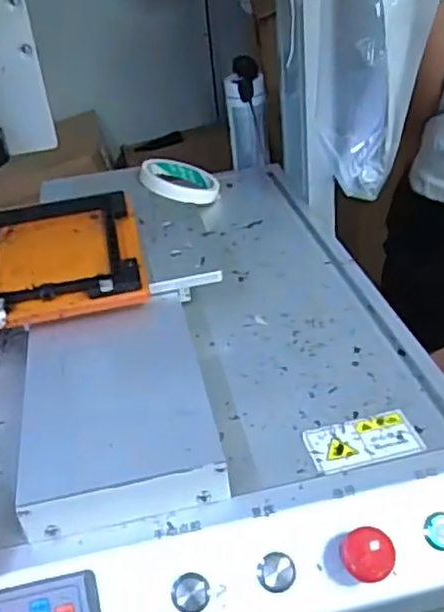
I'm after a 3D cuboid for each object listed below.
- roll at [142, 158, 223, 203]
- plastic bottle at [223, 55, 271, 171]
[{"bbox_3d":[-0.048,-0.142,0.775,0.090,0.014,0.079,30,36,15],"label":"roll"},{"bbox_3d":[0.032,-0.243,0.859,0.050,0.128,0.045,-7,33,-1],"label":"plastic bottle"}]

